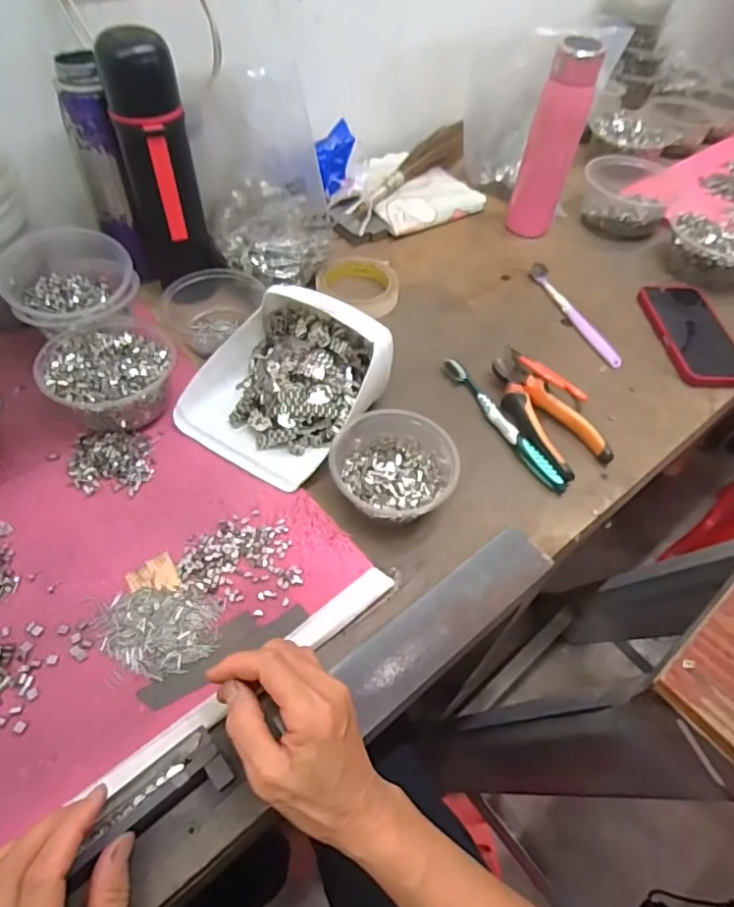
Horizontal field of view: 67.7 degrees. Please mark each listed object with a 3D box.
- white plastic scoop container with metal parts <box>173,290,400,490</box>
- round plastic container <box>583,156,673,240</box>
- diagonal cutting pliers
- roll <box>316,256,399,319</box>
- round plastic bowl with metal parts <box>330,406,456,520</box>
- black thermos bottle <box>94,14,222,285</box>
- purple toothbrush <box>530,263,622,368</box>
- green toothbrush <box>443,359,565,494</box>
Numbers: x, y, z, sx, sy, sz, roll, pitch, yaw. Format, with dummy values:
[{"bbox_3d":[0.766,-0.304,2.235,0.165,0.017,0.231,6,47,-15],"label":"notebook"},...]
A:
[{"bbox_3d":[-0.075,-0.074,0.507,0.156,0.074,0.171,31,56,18],"label":"white plastic scoop container with metal parts"},{"bbox_3d":[0.377,-0.377,0.802,0.126,0.064,0.144,28,55,17],"label":"round plastic container"},{"bbox_3d":[0.170,-0.035,0.552,0.065,0.027,0.149,-29,60,-24],"label":"diagonal cutting pliers"},{"bbox_3d":[-0.009,-0.195,0.650,0.095,0.020,0.102,2,52,-3],"label":"roll"},{"bbox_3d":[0.022,0.007,0.478,0.102,0.047,0.111,2,52,-3],"label":"round plastic bowl with metal parts"},{"bbox_3d":[-0.202,-0.273,0.543,0.073,0.223,0.065,-16,55,-16],"label":"black thermos bottle"},{"bbox_3d":[0.252,-0.172,0.666,0.019,0.017,0.182,-15,55,-15],"label":"purple toothbrush"},{"bbox_3d":[0.133,-0.031,0.551,0.017,0.017,0.183,-22,57,-20],"label":"green toothbrush"}]

